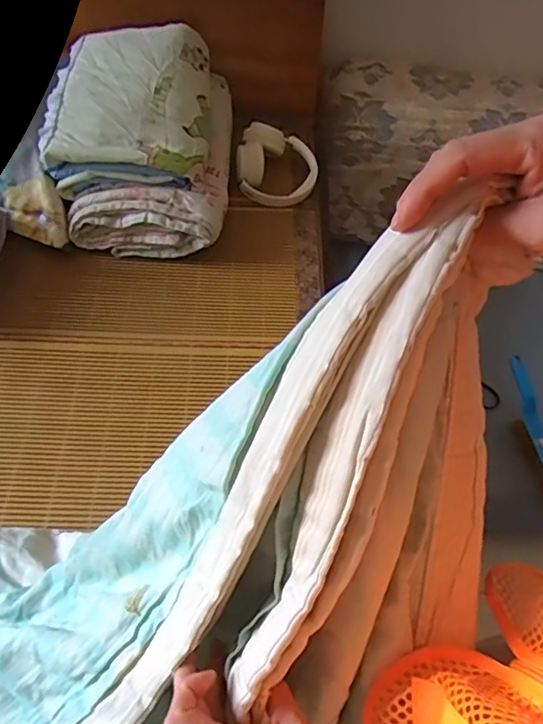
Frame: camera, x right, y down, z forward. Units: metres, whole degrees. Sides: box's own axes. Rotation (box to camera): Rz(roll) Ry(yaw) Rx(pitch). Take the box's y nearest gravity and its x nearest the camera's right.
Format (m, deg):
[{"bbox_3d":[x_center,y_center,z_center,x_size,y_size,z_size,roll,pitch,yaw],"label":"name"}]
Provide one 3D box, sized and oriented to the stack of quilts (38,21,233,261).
[{"bbox_3d":[-0.237,-0.420,1.033,0.309,0.200,0.435,1,54,-2],"label":"stack of quilts"}]

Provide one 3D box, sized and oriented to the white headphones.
[{"bbox_3d":[0.010,-0.391,1.091,0.155,0.072,0.160,2,54,-2],"label":"white headphones"}]

